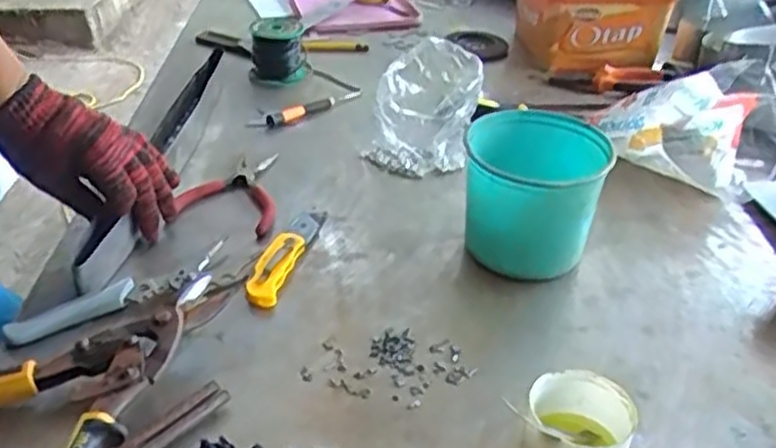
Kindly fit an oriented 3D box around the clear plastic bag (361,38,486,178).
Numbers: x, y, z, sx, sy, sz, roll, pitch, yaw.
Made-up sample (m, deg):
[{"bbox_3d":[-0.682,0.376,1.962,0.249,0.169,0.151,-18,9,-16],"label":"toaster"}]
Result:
[{"bbox_3d":[0.034,-0.105,0.773,0.101,0.129,0.075,-1,34,-6],"label":"clear plastic bag"}]

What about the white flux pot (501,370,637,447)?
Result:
[{"bbox_3d":[0.114,0.133,0.495,0.072,0.052,0.063,26,40,31],"label":"white flux pot"}]

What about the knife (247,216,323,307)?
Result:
[{"bbox_3d":[-0.088,0.024,0.675,0.030,0.015,0.129,10,35,11],"label":"knife"}]

